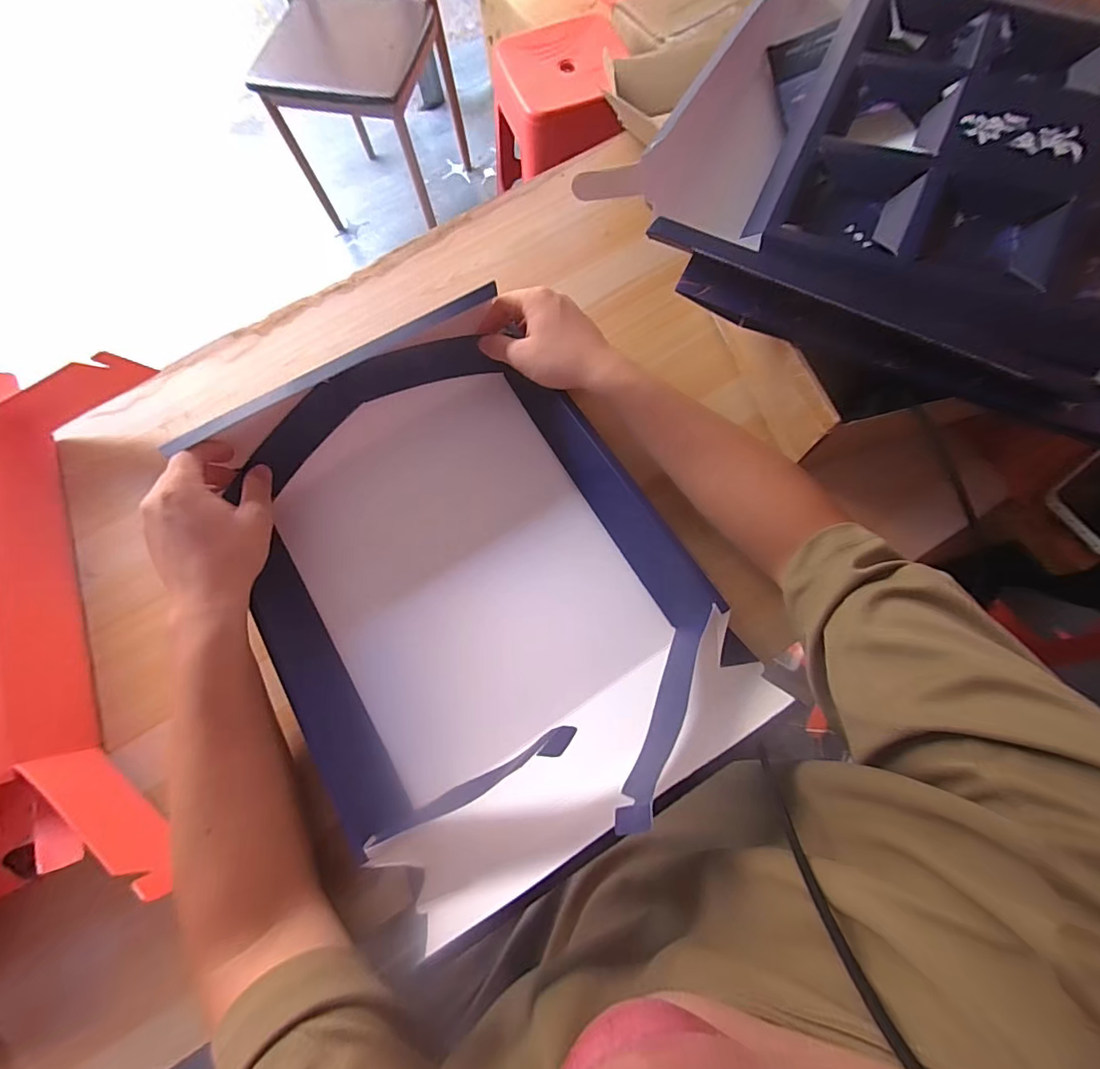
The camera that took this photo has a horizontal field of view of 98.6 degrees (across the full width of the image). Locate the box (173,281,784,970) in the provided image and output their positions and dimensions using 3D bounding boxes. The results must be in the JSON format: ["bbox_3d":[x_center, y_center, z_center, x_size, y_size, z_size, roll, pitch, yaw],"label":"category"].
[{"bbox_3d":[-0.069,0.046,0.415,0.333,0.111,0.403,-27,75,-6],"label":"box"}]

